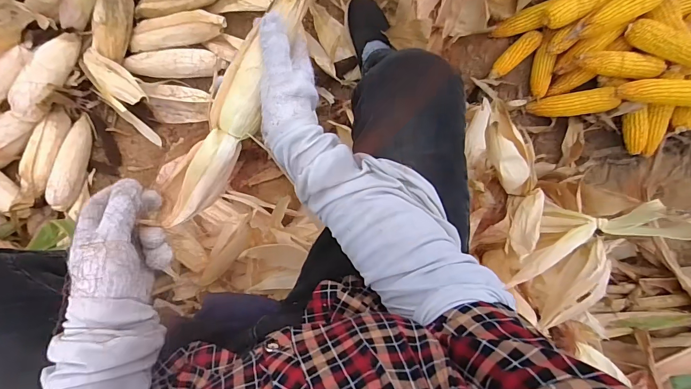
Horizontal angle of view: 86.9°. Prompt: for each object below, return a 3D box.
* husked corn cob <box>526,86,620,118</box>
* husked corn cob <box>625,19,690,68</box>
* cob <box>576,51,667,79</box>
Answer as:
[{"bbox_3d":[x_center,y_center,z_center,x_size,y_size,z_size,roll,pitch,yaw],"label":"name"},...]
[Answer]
[{"bbox_3d":[0.543,-0.216,0.874,0.192,0.049,0.056,-4,90,16],"label":"husked corn cob"},{"bbox_3d":[0.702,-0.312,0.769,0.201,0.068,0.046,31,87,12],"label":"husked corn cob"},{"bbox_3d":[0.616,-0.291,0.817,0.199,0.044,0.049,4,89,-5],"label":"cob"}]

